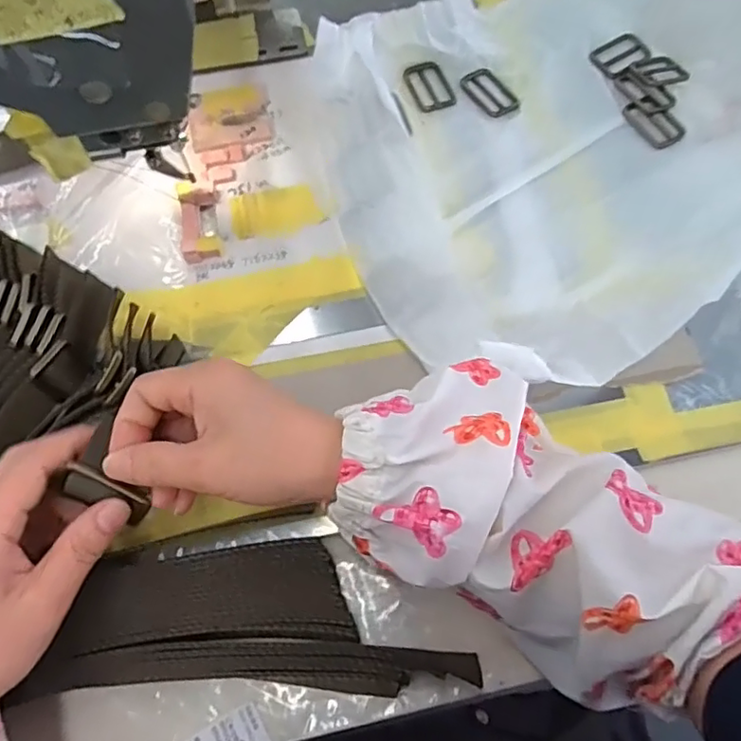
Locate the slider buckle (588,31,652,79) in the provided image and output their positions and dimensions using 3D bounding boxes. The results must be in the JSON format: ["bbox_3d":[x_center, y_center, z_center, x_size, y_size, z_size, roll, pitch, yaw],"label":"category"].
[{"bbox_3d":[0.192,-0.243,0.447,0.048,0.004,0.031,-34,74,-11],"label":"slider buckle"}]

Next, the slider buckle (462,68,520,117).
[{"bbox_3d":[0.088,-0.206,0.432,0.029,0.004,0.046,-36,74,-11],"label":"slider buckle"}]

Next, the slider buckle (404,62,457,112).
[{"bbox_3d":[0.043,-0.212,0.436,0.030,0.004,0.044,-20,71,-6],"label":"slider buckle"}]

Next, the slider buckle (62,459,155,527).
[{"bbox_3d":[-0.122,0.058,0.272,0.039,0.012,0.015,31,71,-20],"label":"slider buckle"}]

